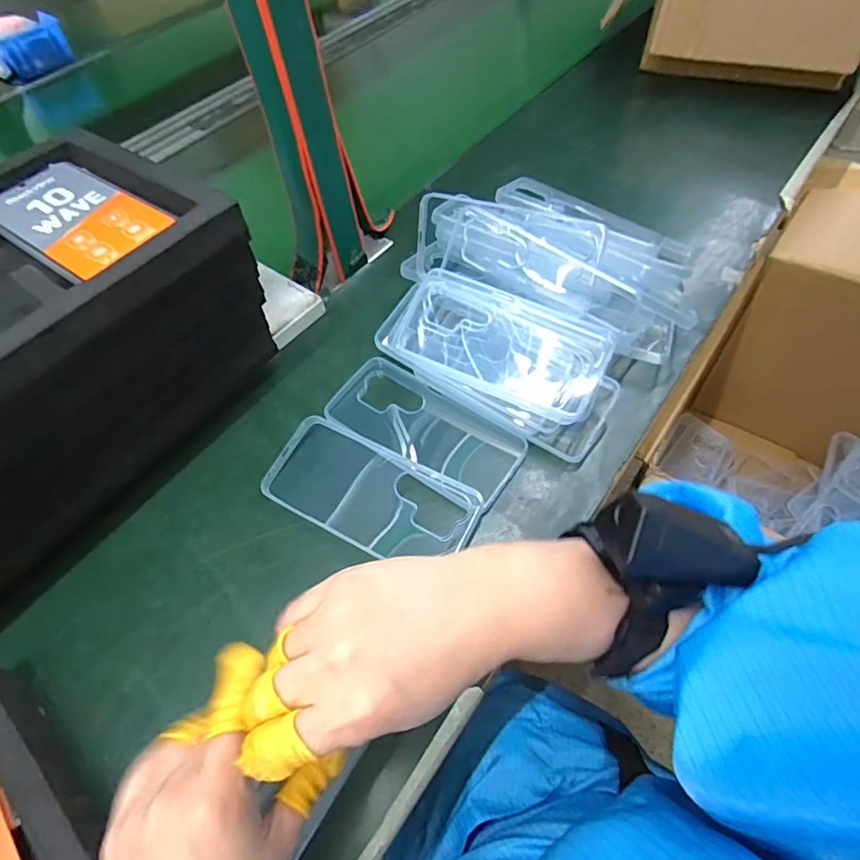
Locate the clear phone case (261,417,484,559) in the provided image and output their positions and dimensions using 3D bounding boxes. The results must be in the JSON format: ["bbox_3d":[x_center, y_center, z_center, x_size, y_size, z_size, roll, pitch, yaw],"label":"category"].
[{"bbox_3d":[-0.049,0.051,0.408,0.174,0.016,0.079,23,62,19],"label":"clear phone case"}]

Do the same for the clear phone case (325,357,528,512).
[{"bbox_3d":[-0.005,-0.004,0.444,0.175,0.012,0.079,33,65,24],"label":"clear phone case"}]

